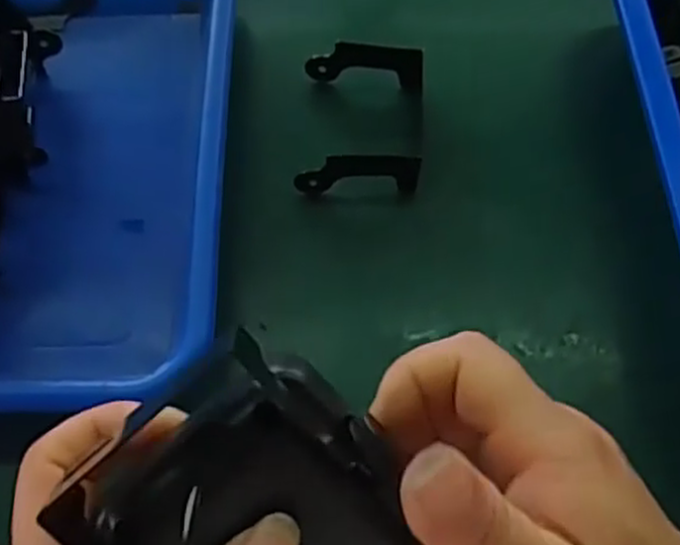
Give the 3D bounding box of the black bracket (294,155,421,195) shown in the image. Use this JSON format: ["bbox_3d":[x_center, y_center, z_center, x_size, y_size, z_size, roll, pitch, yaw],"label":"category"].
[{"bbox_3d":[0.008,-0.042,0.331,0.053,0.020,0.008,-1,63,0],"label":"black bracket"}]

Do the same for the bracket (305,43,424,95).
[{"bbox_3d":[0.012,-0.095,0.356,0.055,0.020,0.013,12,64,7],"label":"bracket"}]

